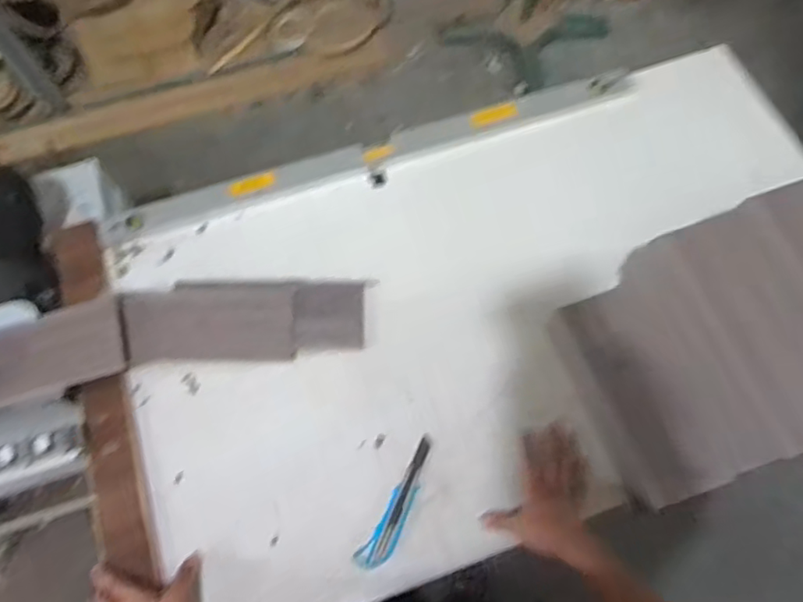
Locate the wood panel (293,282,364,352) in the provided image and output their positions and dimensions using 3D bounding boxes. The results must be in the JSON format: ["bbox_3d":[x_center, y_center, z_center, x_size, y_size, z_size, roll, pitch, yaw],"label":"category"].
[{"bbox_3d":[-0.114,0.023,0.913,0.108,0.006,0.109,1,77,-12],"label":"wood panel"}]

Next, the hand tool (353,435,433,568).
[{"bbox_3d":[0.002,0.282,0.811,0.040,0.030,0.192,29,70,11],"label":"hand tool"}]

